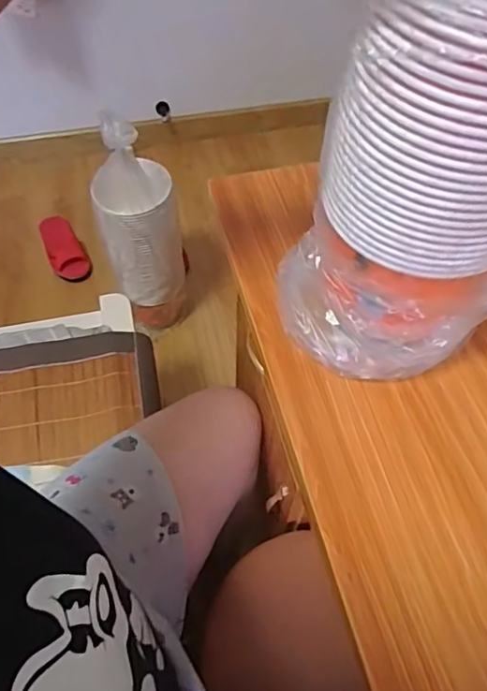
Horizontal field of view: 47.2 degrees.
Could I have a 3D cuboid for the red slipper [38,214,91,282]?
[{"bbox_3d":[-0.491,-0.277,1.529,0.101,0.073,0.226,-20,59,-13],"label":"red slipper"}]

